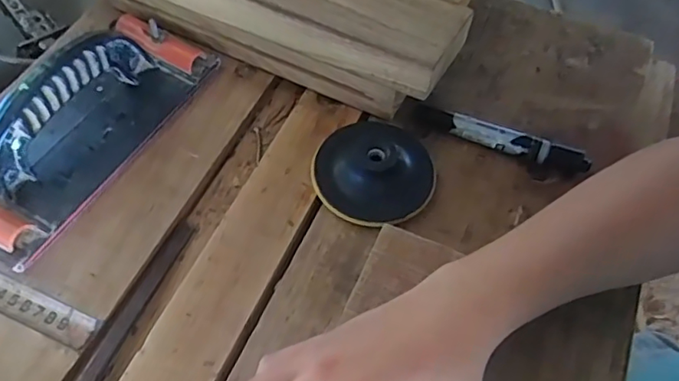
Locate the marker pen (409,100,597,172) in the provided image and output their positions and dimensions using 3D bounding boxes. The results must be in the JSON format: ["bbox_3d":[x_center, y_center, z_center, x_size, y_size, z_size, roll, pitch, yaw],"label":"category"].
[{"bbox_3d":[0.122,-0.039,0.435,0.135,0.024,0.015,19,59,9],"label":"marker pen"}]

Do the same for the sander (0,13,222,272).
[{"bbox_3d":[-0.192,-0.059,0.404,0.097,0.069,0.215,29,62,15],"label":"sander"}]

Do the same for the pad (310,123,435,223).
[{"bbox_3d":[0.025,-0.019,0.406,0.085,0.032,0.084,9,58,3],"label":"pad"}]

